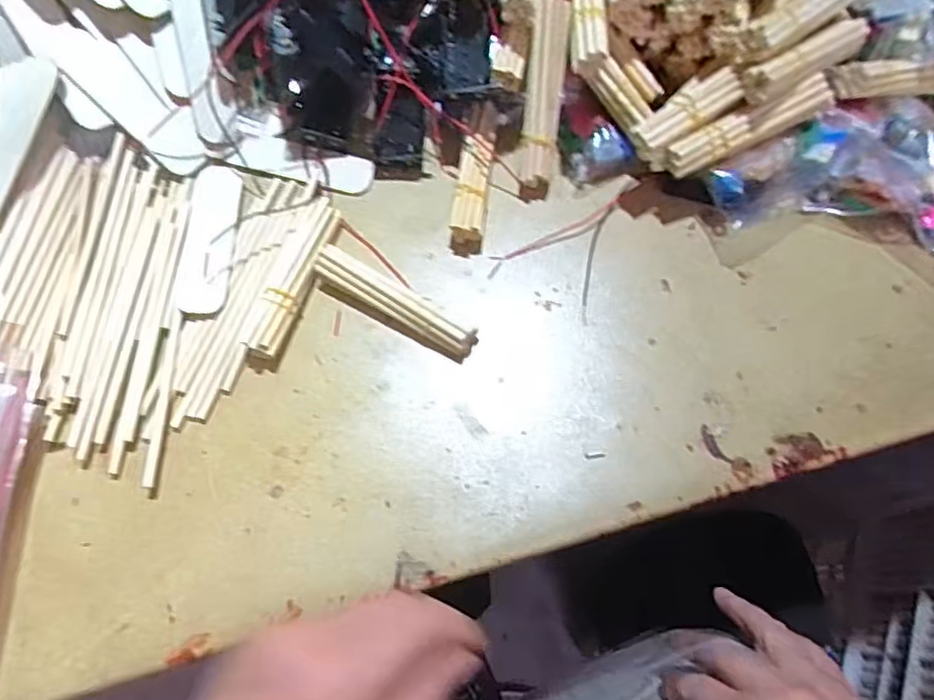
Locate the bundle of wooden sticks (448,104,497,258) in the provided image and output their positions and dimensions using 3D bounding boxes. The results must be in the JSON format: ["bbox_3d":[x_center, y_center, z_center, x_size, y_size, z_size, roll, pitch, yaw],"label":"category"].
[{"bbox_3d":[0.004,-0.109,0.391,0.020,0.025,0.098,7,68,2],"label":"bundle of wooden sticks"}]

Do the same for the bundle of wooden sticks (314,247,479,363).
[{"bbox_3d":[-0.043,-0.027,0.358,0.103,0.021,0.023,29,71,11],"label":"bundle of wooden sticks"}]

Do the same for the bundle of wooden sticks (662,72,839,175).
[{"bbox_3d":[0.167,-0.133,0.364,0.102,0.025,0.020,-21,67,-9],"label":"bundle of wooden sticks"}]

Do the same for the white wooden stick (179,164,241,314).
[{"bbox_3d":[-0.157,-0.070,0.379,0.029,0.005,0.103,1,68,-6],"label":"white wooden stick"}]

